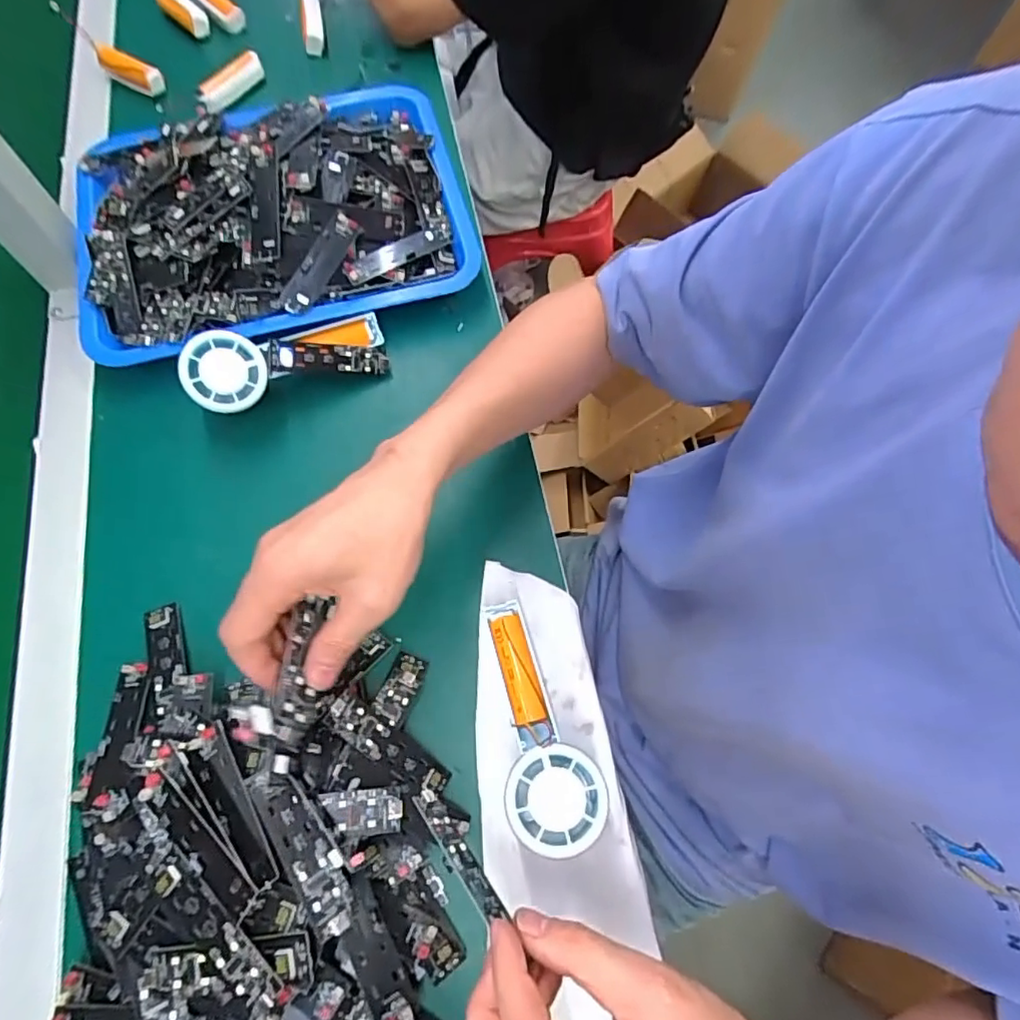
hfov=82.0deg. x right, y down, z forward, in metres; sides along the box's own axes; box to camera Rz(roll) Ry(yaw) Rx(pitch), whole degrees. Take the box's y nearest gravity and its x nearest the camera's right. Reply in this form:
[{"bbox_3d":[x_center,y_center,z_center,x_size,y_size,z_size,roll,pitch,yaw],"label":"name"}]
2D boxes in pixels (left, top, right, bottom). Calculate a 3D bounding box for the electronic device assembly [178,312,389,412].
[{"bbox_3d":[-0.169,-0.116,0.451,0.149,0.023,0.053,-22,107,-28],"label":"electronic device assembly"}]

